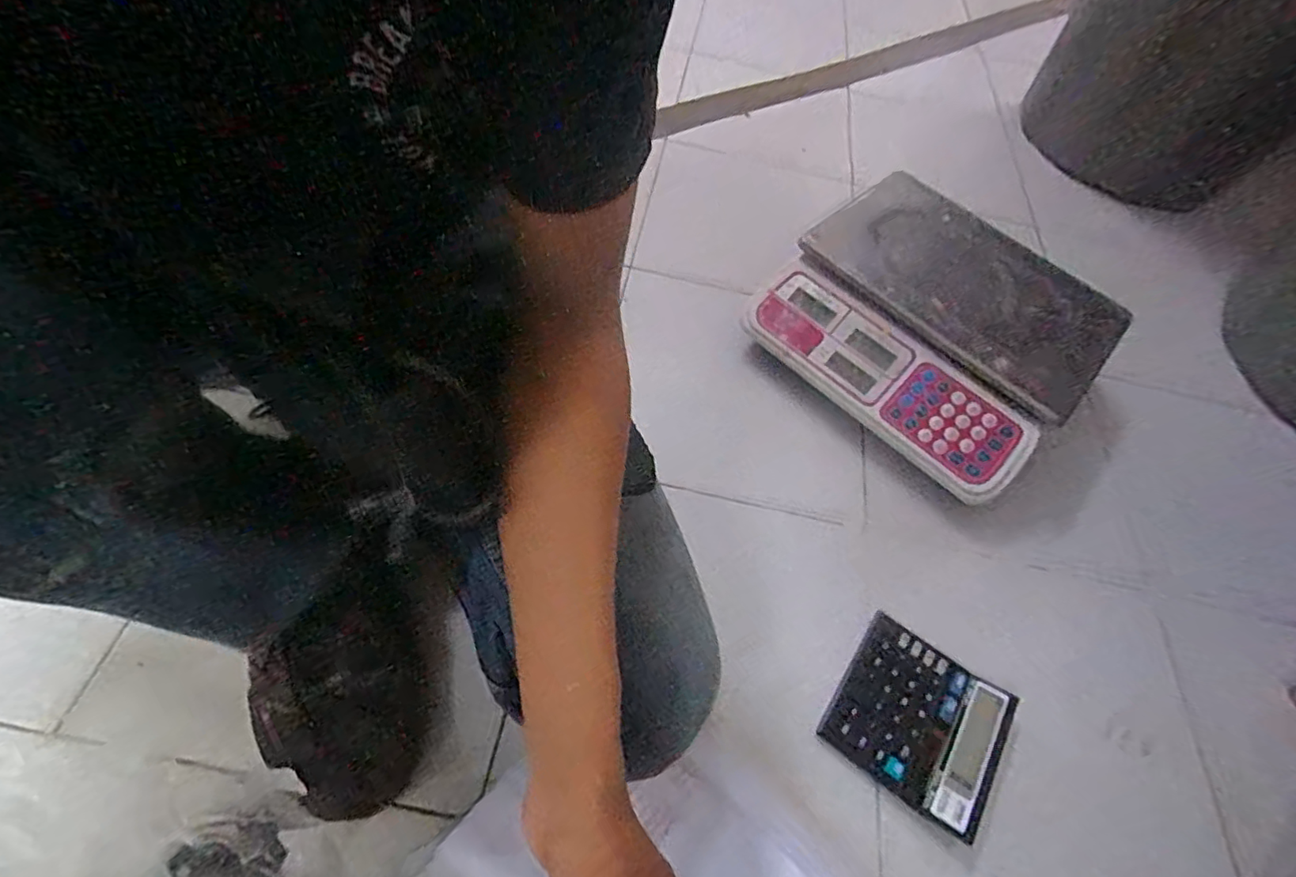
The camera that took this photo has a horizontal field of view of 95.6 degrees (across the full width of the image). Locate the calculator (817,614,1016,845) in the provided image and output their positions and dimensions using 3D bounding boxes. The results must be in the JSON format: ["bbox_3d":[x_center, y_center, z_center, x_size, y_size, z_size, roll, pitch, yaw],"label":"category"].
[{"bbox_3d":[0.226,0.234,0.489,0.129,0.018,0.121,35,61,13],"label":"calculator"}]

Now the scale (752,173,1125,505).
[{"bbox_3d":[0.325,-0.144,0.677,0.332,0.108,0.309,40,62,16],"label":"scale"}]

